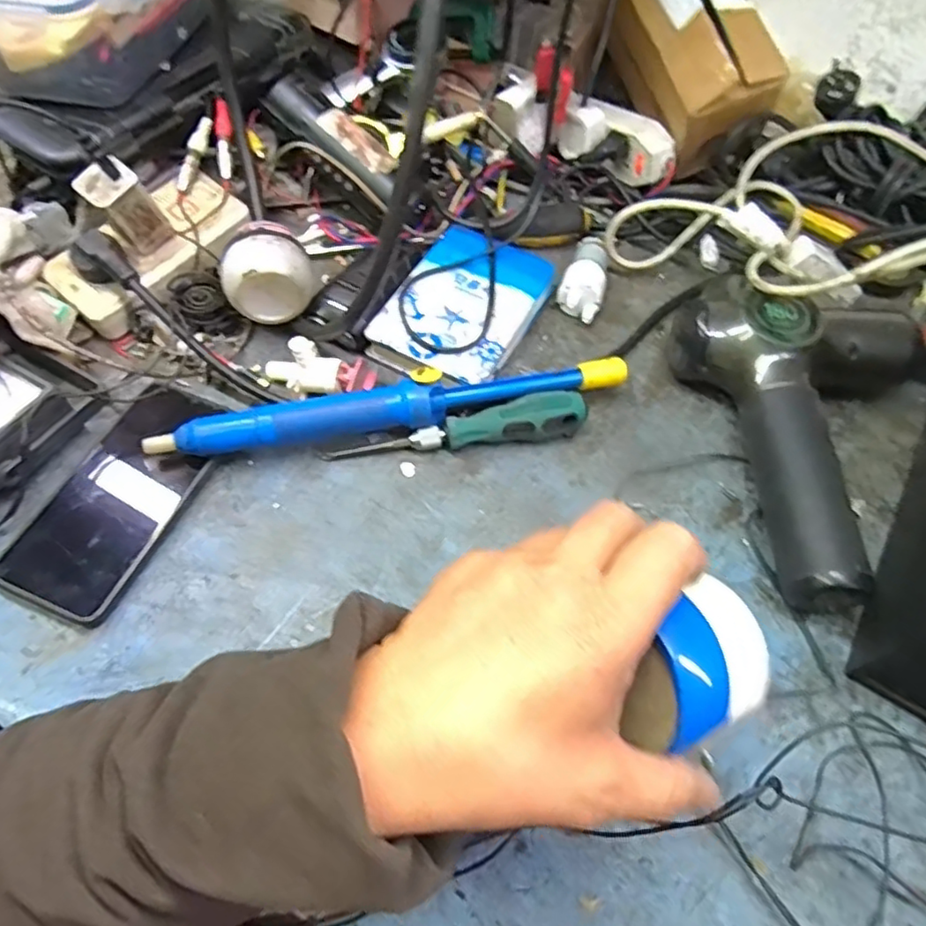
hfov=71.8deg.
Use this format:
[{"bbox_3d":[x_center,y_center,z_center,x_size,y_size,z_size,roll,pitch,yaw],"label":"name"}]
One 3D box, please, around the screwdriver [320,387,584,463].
[{"bbox_3d":[-0.002,-0.020,0.443,0.177,0.032,0.030,-12,59,-11],"label":"screwdriver"}]

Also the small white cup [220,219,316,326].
[{"bbox_3d":[-0.143,-0.139,0.464,0.061,0.051,0.050,-22,62,-16],"label":"small white cup"}]

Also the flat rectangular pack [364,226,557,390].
[{"bbox_3d":[-0.001,-0.120,0.499,0.099,0.022,0.148,26,61,11],"label":"flat rectangular pack"}]

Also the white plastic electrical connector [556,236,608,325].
[{"bbox_3d":[0.102,-0.152,0.533,0.036,0.030,0.081,17,58,7],"label":"white plastic electrical connector"}]

